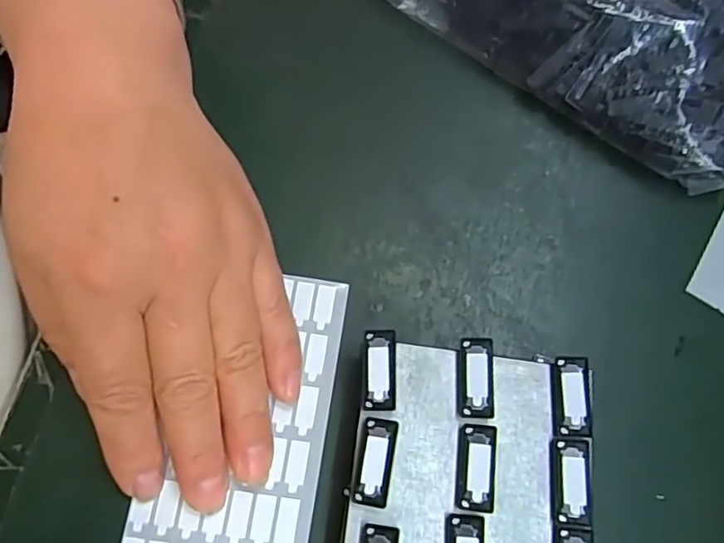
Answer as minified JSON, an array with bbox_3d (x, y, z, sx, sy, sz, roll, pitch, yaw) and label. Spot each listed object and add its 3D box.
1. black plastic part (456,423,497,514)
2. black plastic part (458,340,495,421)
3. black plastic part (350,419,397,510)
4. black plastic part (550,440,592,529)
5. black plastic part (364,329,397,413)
[{"bbox_3d":[0.037,0.064,0.196,0.012,0.006,0.026,6,73,-3],"label":"black plastic part"},{"bbox_3d":[0.039,0.036,0.204,0.012,0.006,0.027,5,73,-3],"label":"black plastic part"},{"bbox_3d":[0.004,0.062,0.194,0.011,0.007,0.027,11,73,-1],"label":"black plastic part"},{"bbox_3d":[0.068,0.069,0.195,0.011,0.007,0.026,6,73,-2],"label":"black plastic part"},{"bbox_3d":[0.006,0.034,0.203,0.011,0.007,0.027,3,73,-4],"label":"black plastic part"}]

